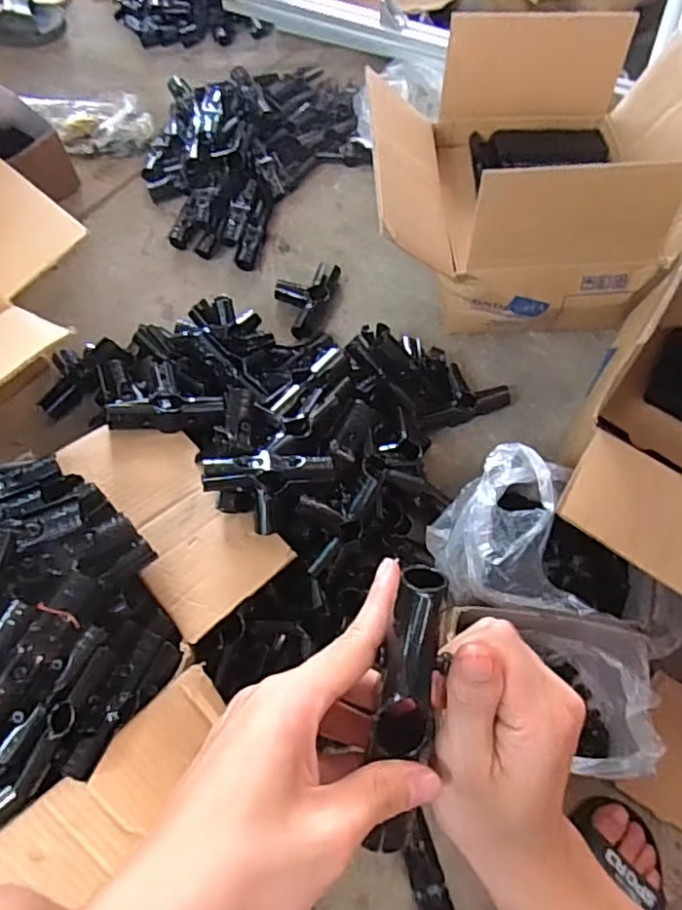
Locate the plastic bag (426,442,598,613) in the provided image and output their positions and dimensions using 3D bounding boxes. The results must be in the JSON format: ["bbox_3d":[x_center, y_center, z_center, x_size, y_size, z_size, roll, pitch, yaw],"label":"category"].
[{"bbox_3d":[0.190,0.085,0.714,0.156,0.110,0.194,2,64,-1],"label":"plastic bag"}]

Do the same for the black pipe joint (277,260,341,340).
[{"bbox_3d":[-0.058,-0.241,0.935,0.083,0.047,0.141,16,65,6],"label":"black pipe joint"}]

